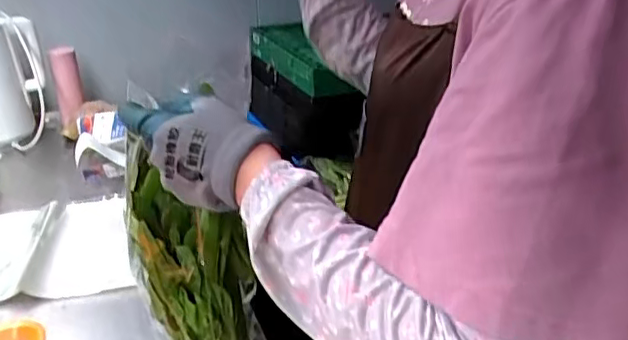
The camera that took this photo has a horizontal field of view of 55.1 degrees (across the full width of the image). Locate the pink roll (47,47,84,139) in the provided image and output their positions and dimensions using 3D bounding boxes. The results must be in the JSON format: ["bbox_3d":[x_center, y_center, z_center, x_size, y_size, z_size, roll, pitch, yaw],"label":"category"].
[{"bbox_3d":[-0.520,-0.159,1.278,0.054,0.194,0.054,-10,26,-20],"label":"pink roll"}]

